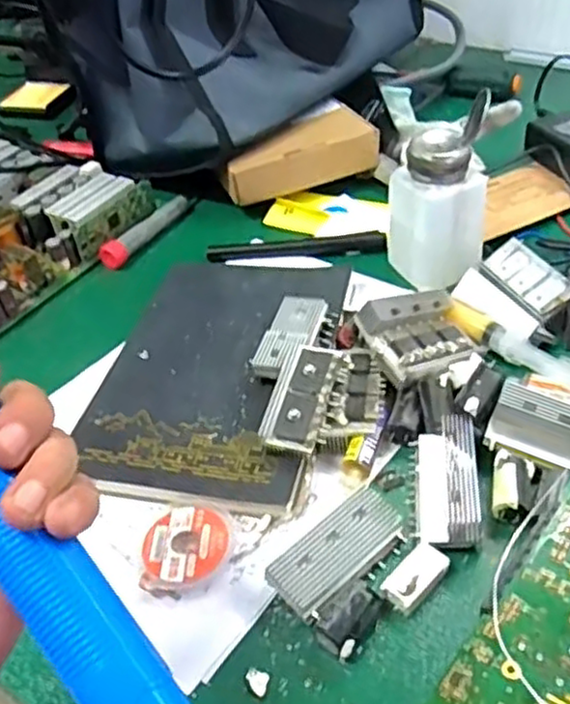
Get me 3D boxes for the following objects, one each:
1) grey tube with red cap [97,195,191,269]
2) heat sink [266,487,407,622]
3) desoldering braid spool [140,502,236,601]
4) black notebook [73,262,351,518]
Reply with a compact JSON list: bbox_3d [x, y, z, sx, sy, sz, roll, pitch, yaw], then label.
[{"bbox_3d":[-0.116,-0.104,0.595,0.017,0.015,0.102,21,50,27],"label":"grey tube with red cap"},{"bbox_3d":[0.026,0.099,0.349,0.070,0.017,0.030,-34,49,-26],"label":"heat sink"},{"bbox_3d":[-0.050,0.099,0.365,0.046,0.005,0.048,-10,43,-2],"label":"desoldering braid spool"},{"bbox_3d":[-0.042,0.007,0.458,0.141,0.015,0.211,5,44,13],"label":"black notebook"}]

